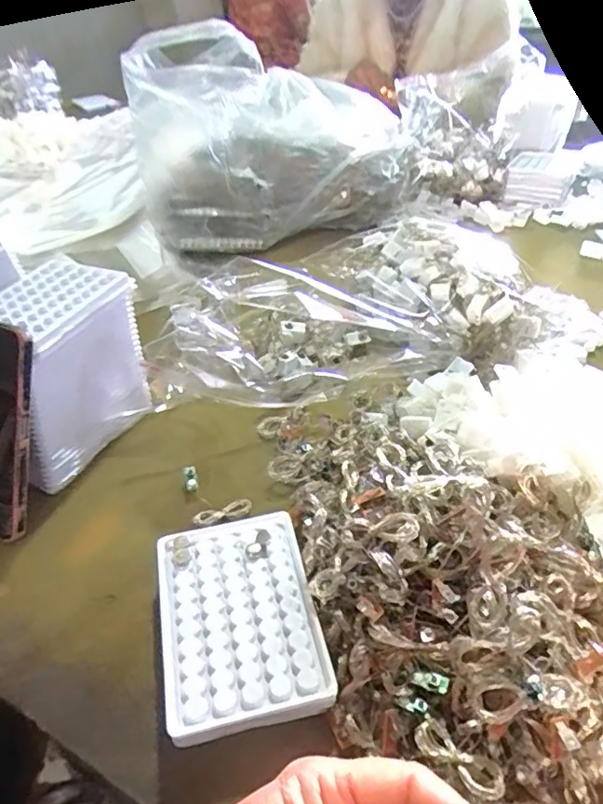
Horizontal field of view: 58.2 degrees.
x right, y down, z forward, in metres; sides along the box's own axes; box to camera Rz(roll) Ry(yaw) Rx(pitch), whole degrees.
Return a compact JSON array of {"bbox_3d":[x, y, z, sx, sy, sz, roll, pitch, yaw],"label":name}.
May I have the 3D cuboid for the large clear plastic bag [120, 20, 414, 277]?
[{"bbox_3d":[-0.030,-0.385,0.779,0.402,0.235,0.182,-14,43,-12],"label":"large clear plastic bag"}]

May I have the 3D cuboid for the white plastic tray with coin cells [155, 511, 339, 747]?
[{"bbox_3d":[-0.040,0.136,0.346,0.094,0.022,0.130,-9,42,-10],"label":"white plastic tray with coin cells"}]

